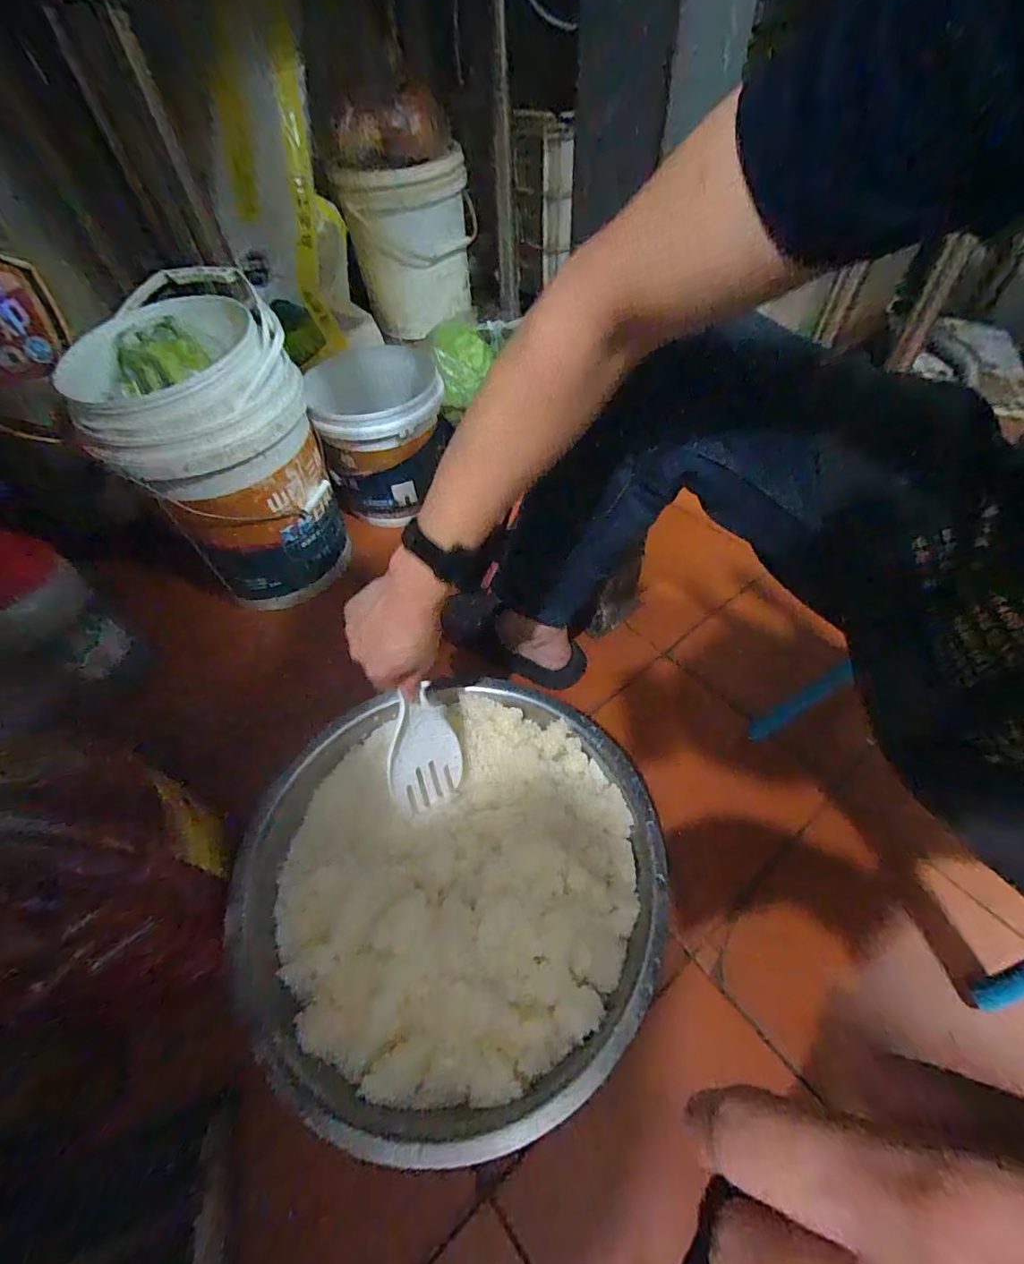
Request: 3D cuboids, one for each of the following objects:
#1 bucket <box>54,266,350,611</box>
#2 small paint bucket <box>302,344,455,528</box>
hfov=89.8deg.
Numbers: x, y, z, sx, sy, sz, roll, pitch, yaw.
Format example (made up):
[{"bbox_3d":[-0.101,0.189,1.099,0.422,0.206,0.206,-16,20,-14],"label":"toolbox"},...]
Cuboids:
[{"bbox_3d":[-0.464,-0.291,0.865,0.265,0.435,0.291,-25,55,-15],"label":"bucket"},{"bbox_3d":[-0.259,-0.406,1.065,0.237,0.251,0.257,-2,52,3],"label":"small paint bucket"}]

